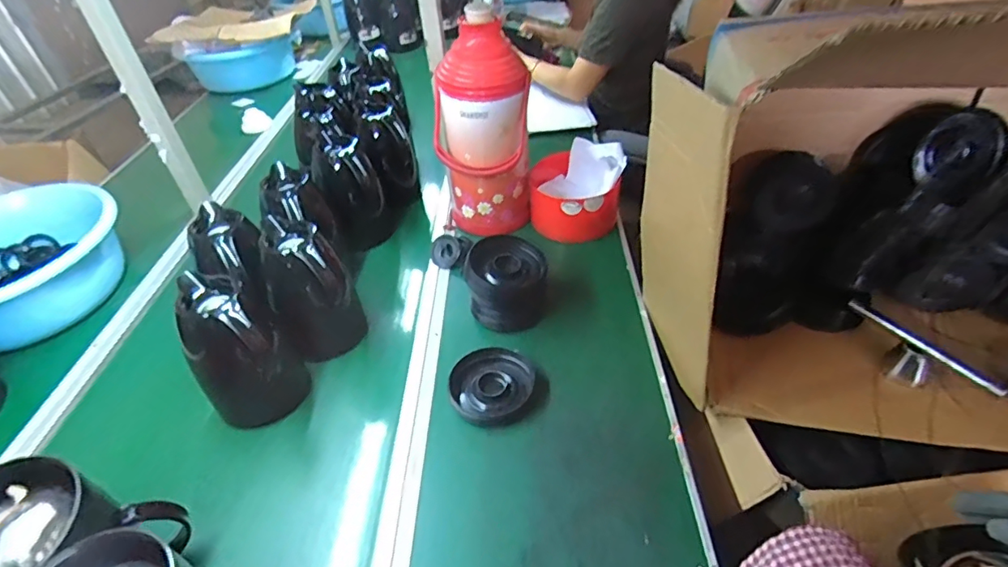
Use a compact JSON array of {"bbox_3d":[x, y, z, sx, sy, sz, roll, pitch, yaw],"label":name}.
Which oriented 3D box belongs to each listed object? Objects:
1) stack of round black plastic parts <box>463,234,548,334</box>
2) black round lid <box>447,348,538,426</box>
[{"bbox_3d":[0.005,-0.003,0.818,0.124,0.110,0.106,-10,40,-6],"label":"stack of round black plastic parts"},{"bbox_3d":[-0.021,0.143,0.734,0.118,0.019,0.125,-3,40,3],"label":"black round lid"}]

